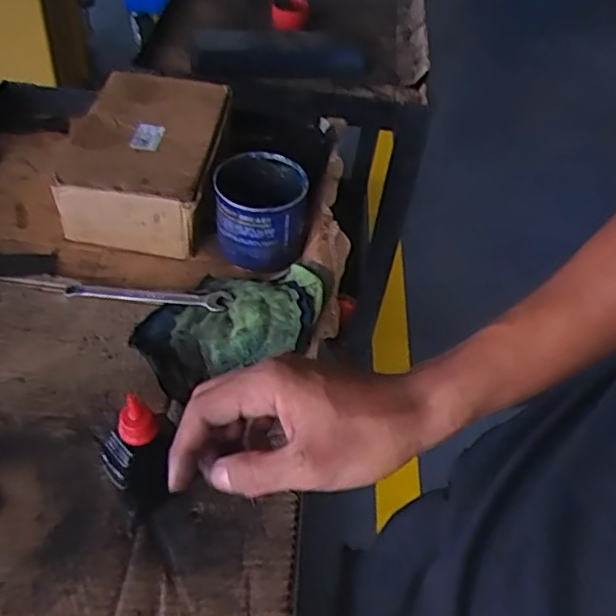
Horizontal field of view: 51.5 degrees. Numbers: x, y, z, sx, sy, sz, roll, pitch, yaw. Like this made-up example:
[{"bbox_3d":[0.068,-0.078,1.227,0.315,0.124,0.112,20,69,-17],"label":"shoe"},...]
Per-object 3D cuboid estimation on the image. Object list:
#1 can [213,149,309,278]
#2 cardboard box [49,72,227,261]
[{"bbox_3d":[-0.050,-0.108,0.715,0.093,0.107,0.099,1,50,-1],"label":"can"},{"bbox_3d":[-0.189,-0.183,0.771,0.163,0.081,0.240,8,48,-1],"label":"cardboard box"}]

